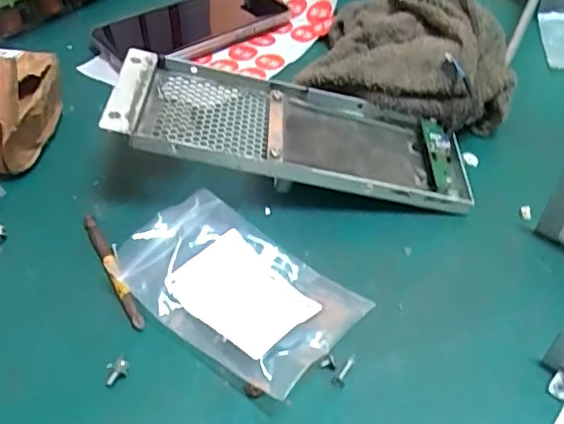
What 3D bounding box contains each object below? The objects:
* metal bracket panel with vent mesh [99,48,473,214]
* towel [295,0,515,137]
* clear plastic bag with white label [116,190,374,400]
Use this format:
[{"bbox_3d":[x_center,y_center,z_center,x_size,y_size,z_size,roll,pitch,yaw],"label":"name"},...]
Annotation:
[{"bbox_3d":[0.008,-0.052,0.362,0.217,0.017,0.091,12,43,-6],"label":"metal bracket panel with vent mesh"},{"bbox_3d":[0.097,-0.121,0.427,0.142,0.063,0.154,13,46,11],"label":"towel"},{"bbox_3d":[-0.022,0.037,0.298,0.114,0.024,0.080,31,52,26],"label":"clear plastic bag with white label"}]

